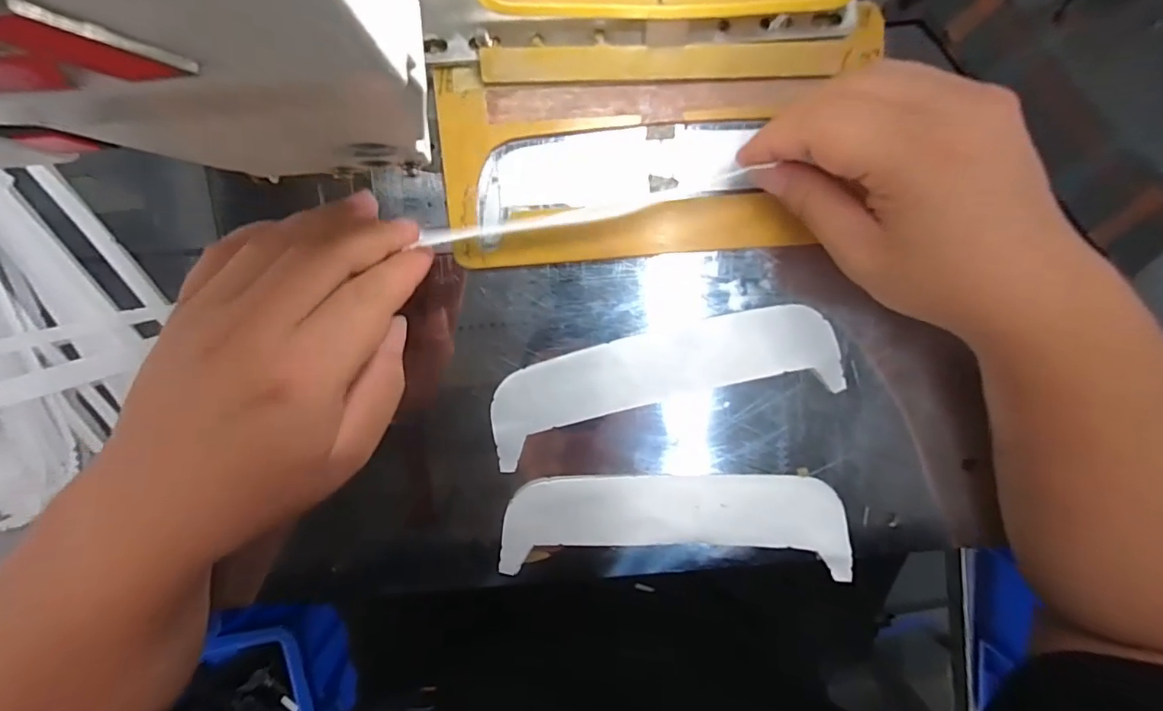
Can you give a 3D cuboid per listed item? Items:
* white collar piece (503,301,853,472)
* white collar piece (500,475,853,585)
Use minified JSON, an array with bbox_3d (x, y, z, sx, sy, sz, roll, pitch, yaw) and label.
[{"bbox_3d":[0.044,0.013,0.288,0.193,0.005,0.053,-15,99,0],"label":"white collar piece"},{"bbox_3d":[0.054,0.096,0.296,0.194,0.006,0.055,1,91,-1],"label":"white collar piece"}]

